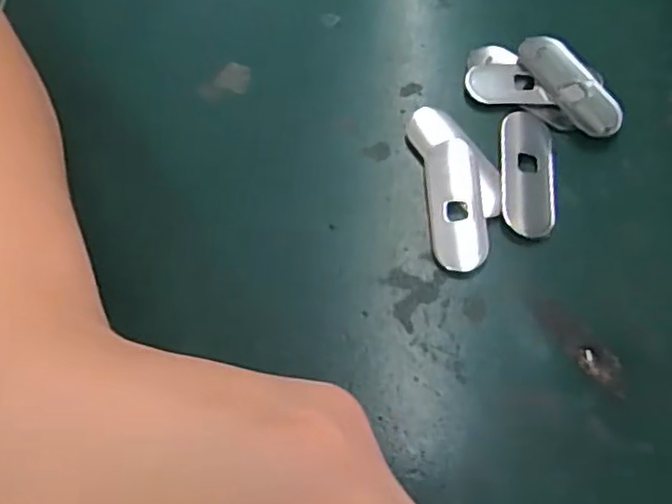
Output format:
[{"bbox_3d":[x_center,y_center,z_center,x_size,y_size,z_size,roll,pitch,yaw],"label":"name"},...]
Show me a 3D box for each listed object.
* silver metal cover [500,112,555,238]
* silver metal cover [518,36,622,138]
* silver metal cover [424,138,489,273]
[{"bbox_3d":[0.069,-0.030,0.246,0.019,0.004,0.050,3,65,3],"label":"silver metal cover"},{"bbox_3d":[0.089,-0.064,0.260,0.017,0.006,0.049,-30,68,-12],"label":"silver metal cover"},{"bbox_3d":[0.043,-0.017,0.244,0.019,0.006,0.050,-4,65,0],"label":"silver metal cover"}]

